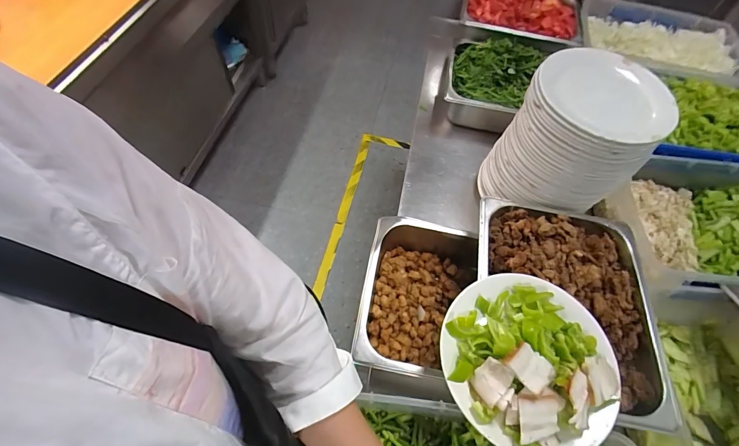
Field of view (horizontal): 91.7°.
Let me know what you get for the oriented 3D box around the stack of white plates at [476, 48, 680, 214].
[{"bbox_3d":[0.360,-0.146,0.665,0.213,0.233,0.211,31,65,12],"label":"stack of white plates"}]

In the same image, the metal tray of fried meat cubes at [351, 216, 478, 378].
[{"bbox_3d":[0.083,0.123,0.599,0.189,0.097,0.255,14,63,4],"label":"metal tray of fried meat cubes"}]

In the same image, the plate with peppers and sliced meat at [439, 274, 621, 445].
[{"bbox_3d":[0.196,0.160,0.430,0.207,0.052,0.203,1,62,-3],"label":"plate with peppers and sliced meat"}]

